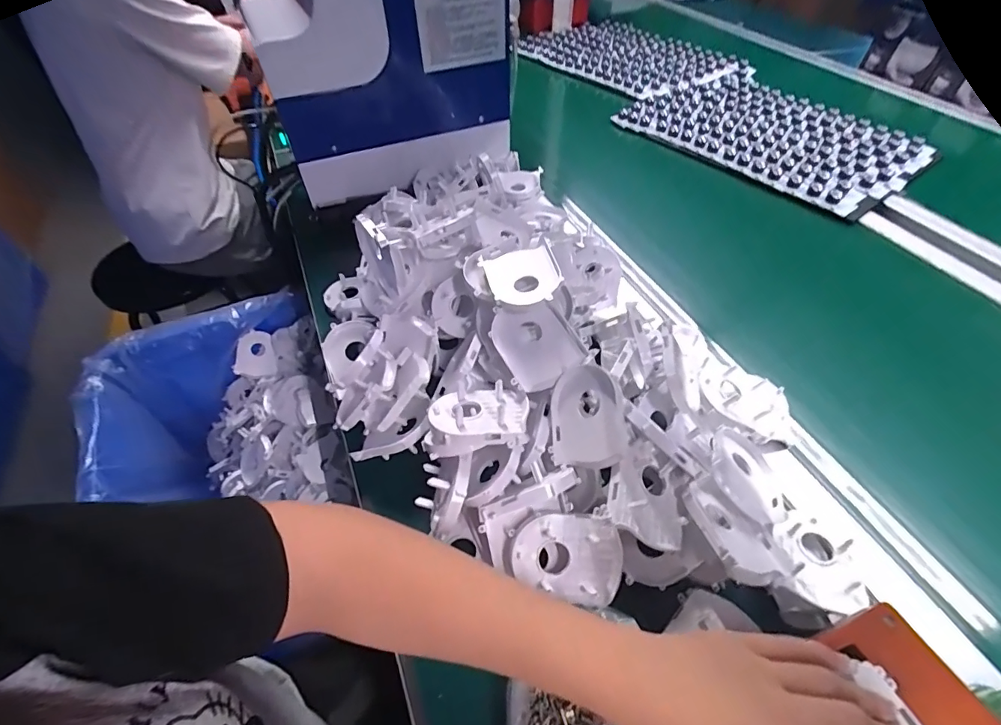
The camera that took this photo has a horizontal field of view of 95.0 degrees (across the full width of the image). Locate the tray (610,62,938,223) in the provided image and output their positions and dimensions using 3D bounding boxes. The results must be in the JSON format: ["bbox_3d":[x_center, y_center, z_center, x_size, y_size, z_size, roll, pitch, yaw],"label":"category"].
[{"bbox_3d":[0.511,-0.431,0.853,0.376,0.023,0.456,-31,56,-23],"label":"tray"}]

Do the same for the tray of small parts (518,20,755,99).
[{"bbox_3d":[0.310,-0.742,1.105,0.351,0.020,0.473,-32,57,-24],"label":"tray of small parts"}]

